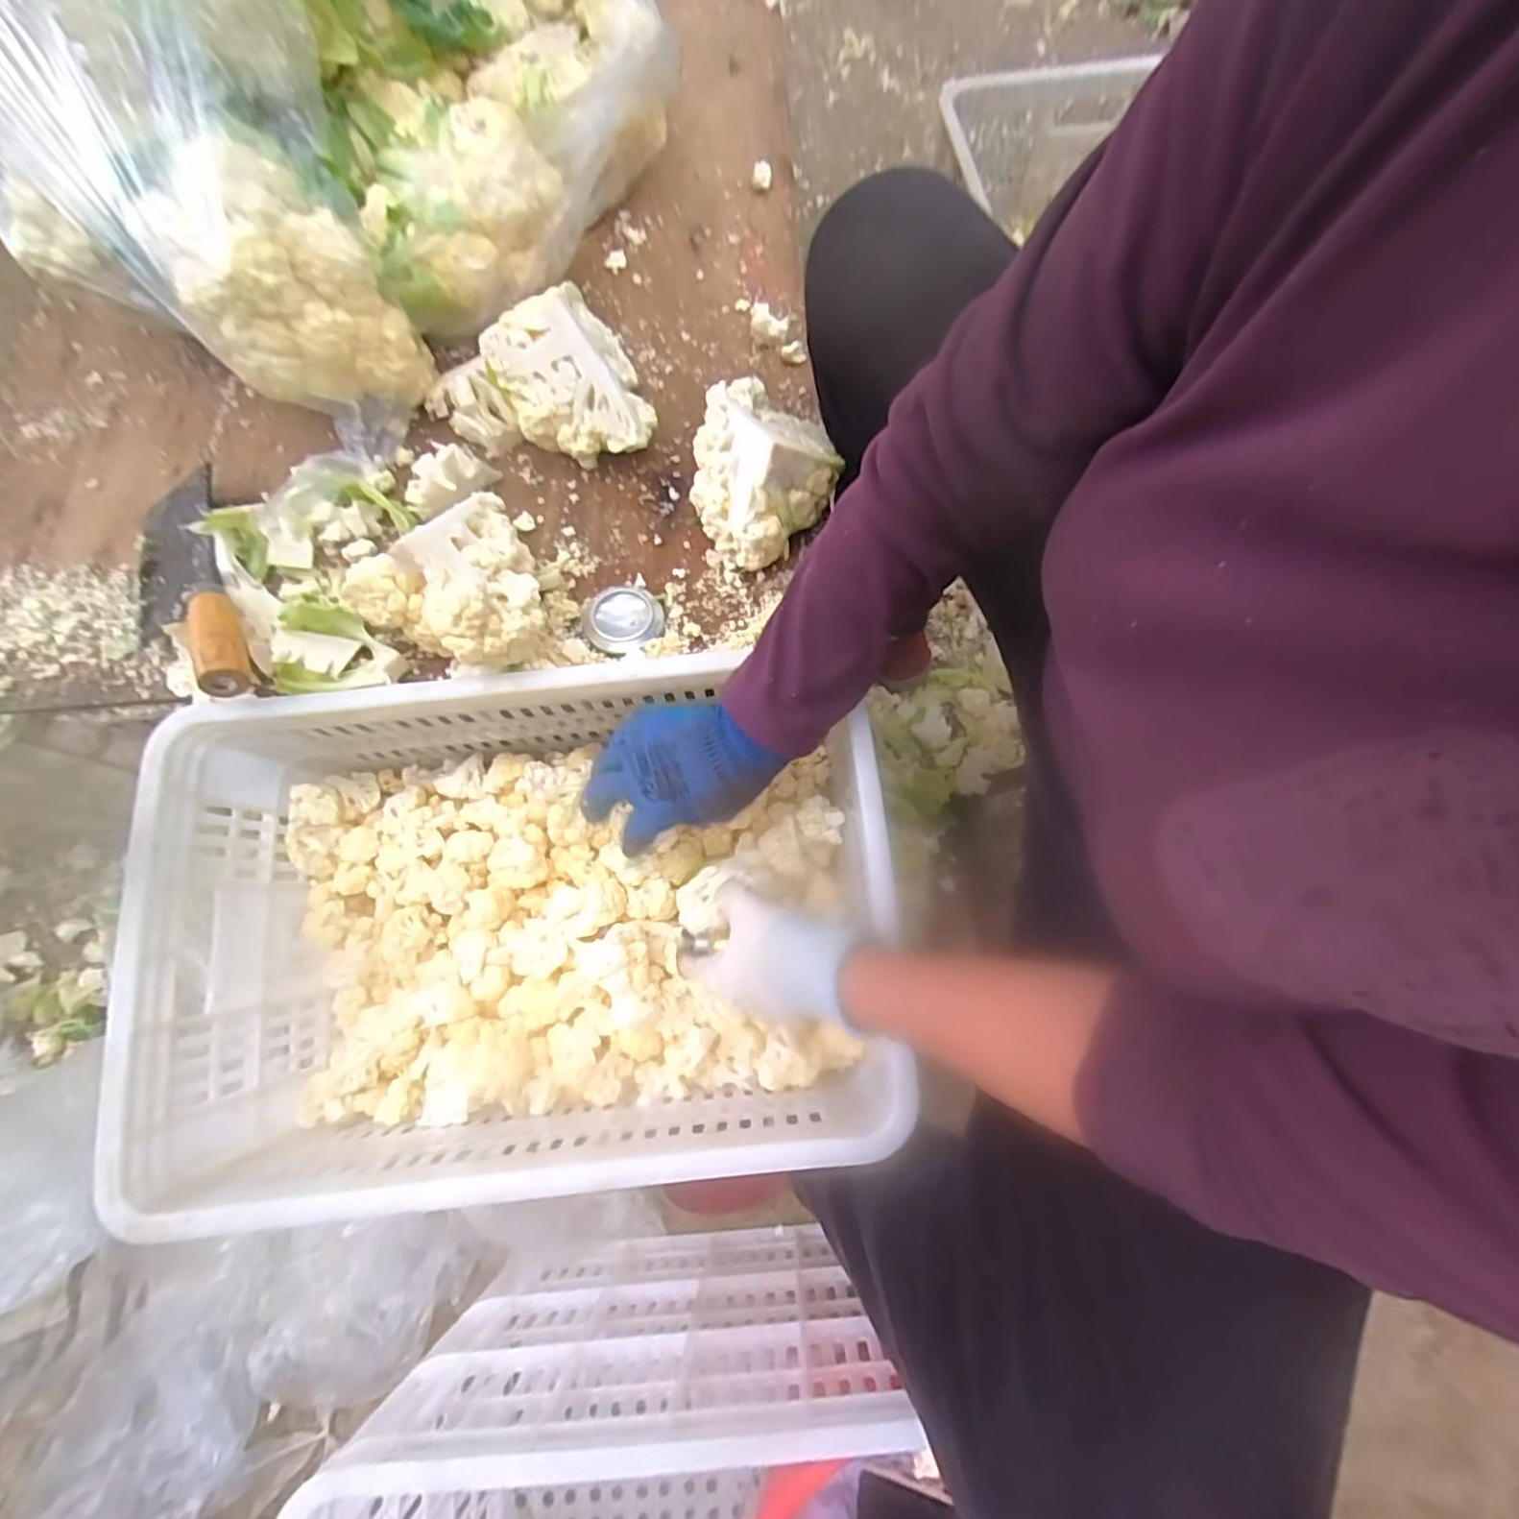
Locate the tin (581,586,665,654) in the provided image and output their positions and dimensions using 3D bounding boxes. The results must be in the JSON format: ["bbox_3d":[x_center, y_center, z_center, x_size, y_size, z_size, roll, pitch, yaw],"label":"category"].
[{"bbox_3d":[-0.111,-0.115,0.520,0.062,0.016,0.061,0,73,1],"label":"tin"}]

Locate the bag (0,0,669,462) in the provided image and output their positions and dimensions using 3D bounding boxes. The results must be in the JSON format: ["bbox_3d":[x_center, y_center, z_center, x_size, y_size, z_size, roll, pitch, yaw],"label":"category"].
[{"bbox_3d":[-0.337,-0.598,0.489,0.381,0.312,0.536,31,76,10],"label":"bag"}]

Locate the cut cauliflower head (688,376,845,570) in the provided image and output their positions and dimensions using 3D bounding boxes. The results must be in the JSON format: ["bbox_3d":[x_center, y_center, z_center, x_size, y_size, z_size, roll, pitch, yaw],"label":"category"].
[{"bbox_3d":[0.005,-0.229,0.522,0.121,0.087,0.137,-5,73,0],"label":"cut cauliflower head"}]

